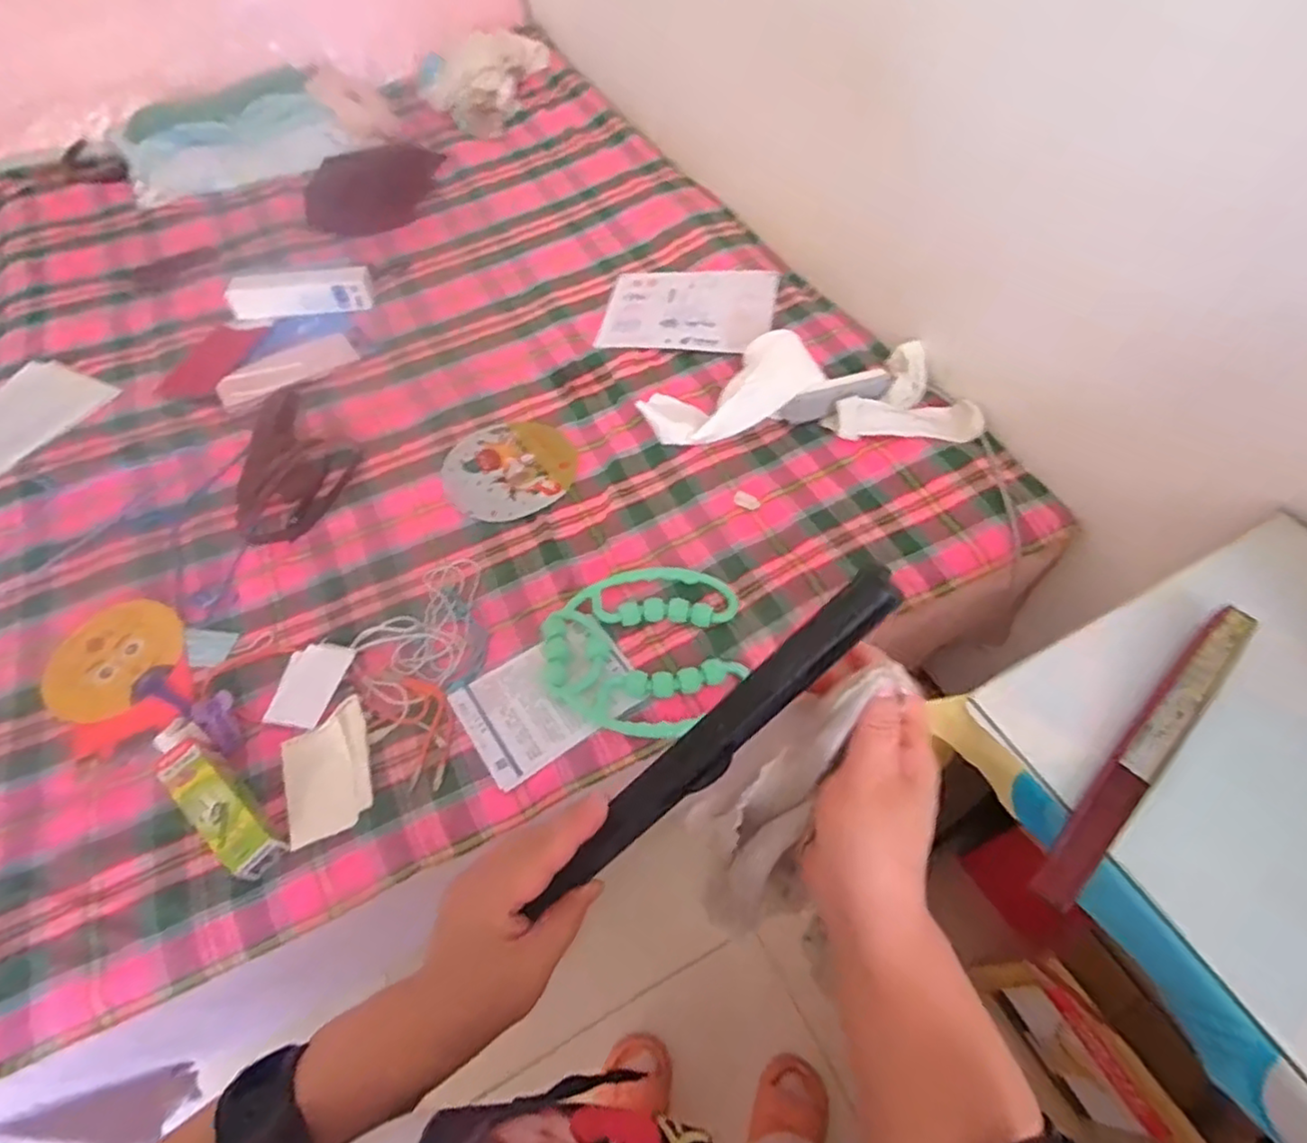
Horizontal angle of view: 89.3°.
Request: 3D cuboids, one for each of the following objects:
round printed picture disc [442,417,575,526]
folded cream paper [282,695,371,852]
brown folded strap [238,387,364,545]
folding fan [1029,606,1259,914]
[{"bbox_3d":[-0.232,-0.166,1.070,0.208,0.014,0.204,-1,58,2],"label":"round printed picture disc"},{"bbox_3d":[-0.383,0.234,0.776,0.093,0.008,0.150,-19,59,-9],"label":"folded cream paper"},{"bbox_3d":[-0.573,-0.181,1.078,0.171,0.022,0.327,-11,58,-4],"label":"brown folded strap"},{"bbox_3d":[0.408,0.143,0.543,0.319,0.025,0.031,-39,64,-21],"label":"folding fan"}]

